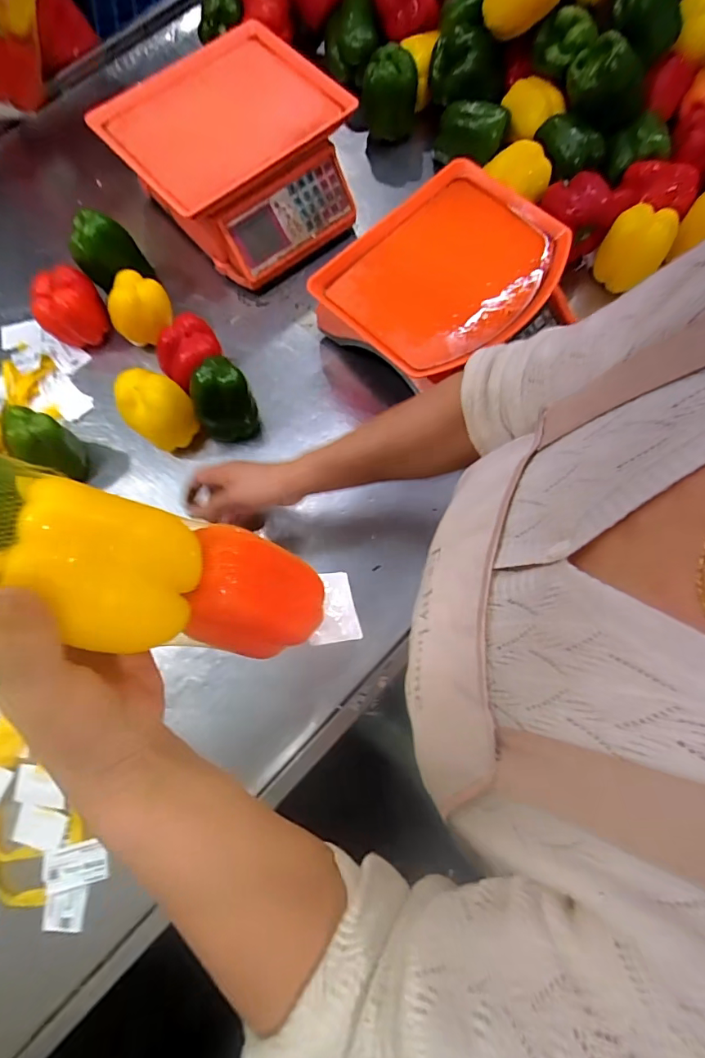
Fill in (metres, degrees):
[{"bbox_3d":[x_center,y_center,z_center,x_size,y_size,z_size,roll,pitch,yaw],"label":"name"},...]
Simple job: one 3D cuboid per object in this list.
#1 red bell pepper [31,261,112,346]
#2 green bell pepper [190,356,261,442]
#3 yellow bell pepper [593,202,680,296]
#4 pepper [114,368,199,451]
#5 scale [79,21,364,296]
[{"bbox_3d":[-0.399,-0.311,0.650,0.090,0.084,0.080,-43,78,-9],"label":"red bell pepper"},{"bbox_3d":[-0.166,-0.166,0.593,0.075,0.113,0.063,-8,75,-1],"label":"green bell pepper"},{"bbox_3d":[0.399,-0.397,0.655,0.081,0.089,0.075,0,75,1],"label":"yellow bell pepper"},{"bbox_3d":[-0.250,-0.150,0.594,0.086,0.100,0.071,37,79,10],"label":"pepper"},{"bbox_3d":[-0.160,-0.535,0.680,0.292,0.131,0.281,-38,77,-8],"label":"scale"}]

